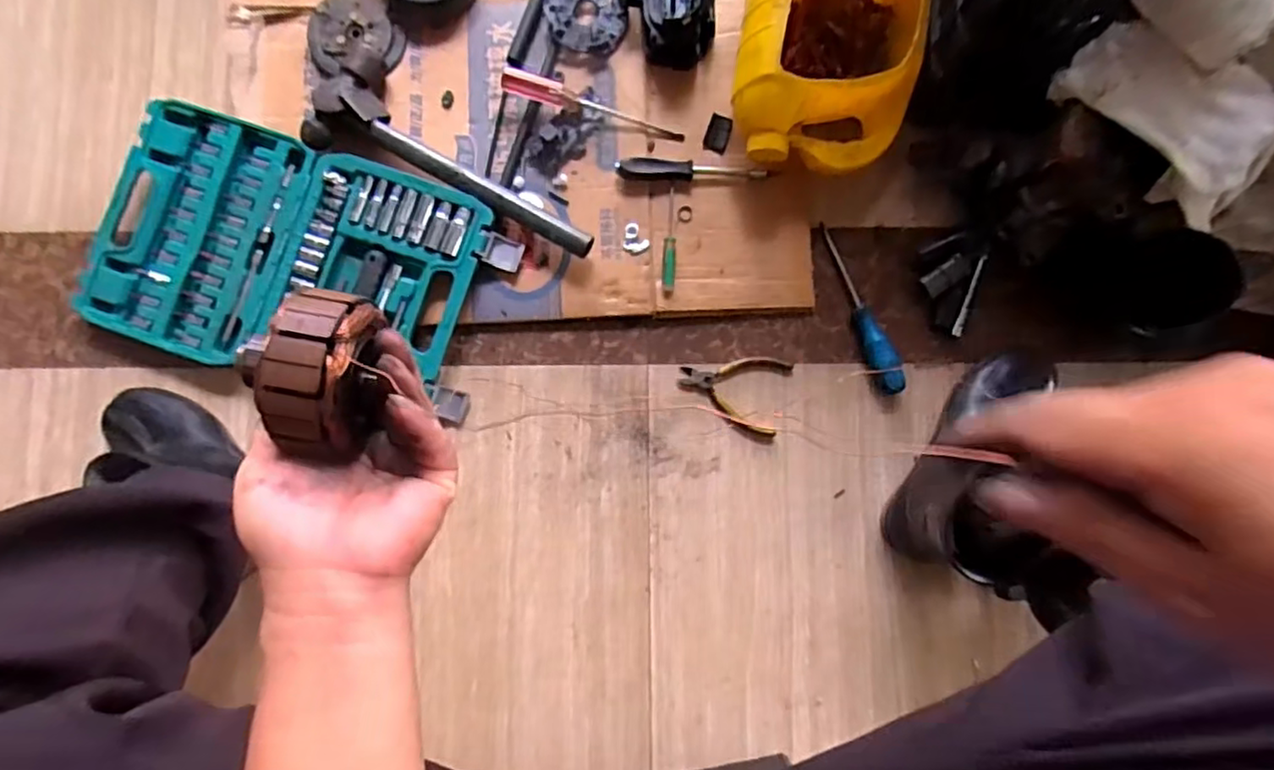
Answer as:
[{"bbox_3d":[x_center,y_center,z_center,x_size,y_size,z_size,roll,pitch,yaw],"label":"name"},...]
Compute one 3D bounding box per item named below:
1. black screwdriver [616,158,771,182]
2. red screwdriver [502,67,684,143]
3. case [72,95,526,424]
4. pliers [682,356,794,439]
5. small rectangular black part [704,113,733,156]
[{"bbox_3d":[0.059,-0.231,0.701,0.160,0.030,0.018,-3,84,-1],"label":"black screwdriver"},{"bbox_3d":[-0.045,-0.301,0.698,0.196,0.034,0.023,15,84,1],"label":"red screwdriver"},{"bbox_3d":[-0.360,-0.126,0.703,0.427,0.050,0.249,20,84,2],"label":"case"},{"bbox_3d":[0.101,0.001,0.698,0.113,0.006,0.081,17,84,2],"label":"pliers"},{"bbox_3d":[0.088,-0.271,0.710,0.024,0.004,0.041,16,84,1],"label":"small rectangular black part"}]

